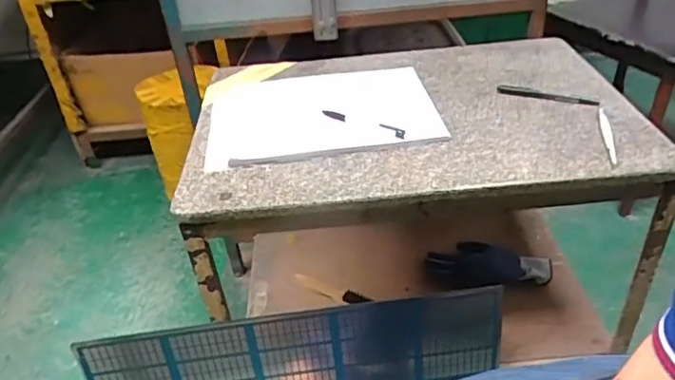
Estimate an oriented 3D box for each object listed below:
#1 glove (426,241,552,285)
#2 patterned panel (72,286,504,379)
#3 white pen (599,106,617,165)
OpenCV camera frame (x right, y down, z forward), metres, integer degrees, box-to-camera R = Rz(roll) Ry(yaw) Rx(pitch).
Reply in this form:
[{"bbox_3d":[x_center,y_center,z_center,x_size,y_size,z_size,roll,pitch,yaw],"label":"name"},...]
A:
[{"bbox_3d":[0.279,0.134,1.034,0.216,0.033,0.107,-2,36,5],"label":"glove"},{"bbox_3d":[-0.049,0.311,0.835,0.582,0.323,0.013,-7,29,-3],"label":"patterned panel"},{"bbox_3d":[0.351,-0.075,0.716,0.012,0.008,0.142,8,37,15],"label":"white pen"}]

